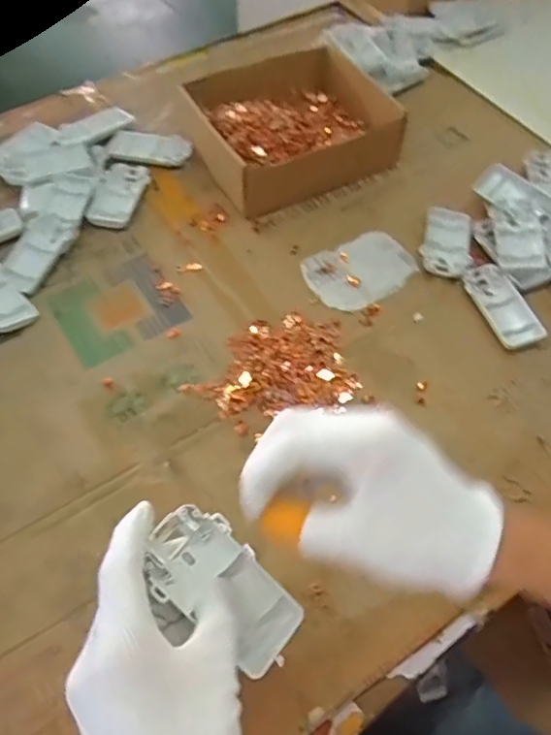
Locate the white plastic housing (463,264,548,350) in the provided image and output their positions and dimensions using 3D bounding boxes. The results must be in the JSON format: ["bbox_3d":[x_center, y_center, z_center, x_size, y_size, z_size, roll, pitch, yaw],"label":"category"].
[{"bbox_3d":[0.229,-0.064,0.573,0.046,0.013,0.096,-17,60,-12],"label":"white plastic housing"}]

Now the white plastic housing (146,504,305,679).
[{"bbox_3d":[-0.029,0.122,0.314,0.096,0.014,0.048,45,65,-3],"label":"white plastic housing"}]

